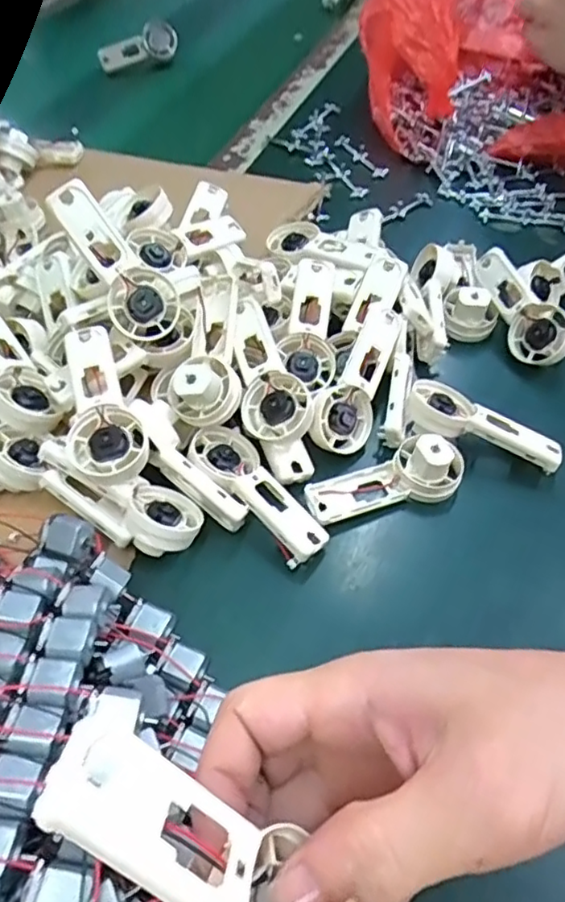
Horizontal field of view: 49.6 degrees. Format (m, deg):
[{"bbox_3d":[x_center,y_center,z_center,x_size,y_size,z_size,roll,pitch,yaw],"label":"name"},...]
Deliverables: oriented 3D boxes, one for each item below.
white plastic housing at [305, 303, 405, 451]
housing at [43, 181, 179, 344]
[{"bbox_3d":[0.046,-0.045,0.370,0.040,0.022,0.096,28,82,-17],"label":"white plastic housing"},{"bbox_3d":[-0.095,-0.106,0.344,0.036,0.020,0.092,-44,108,-27],"label":"housing"}]

